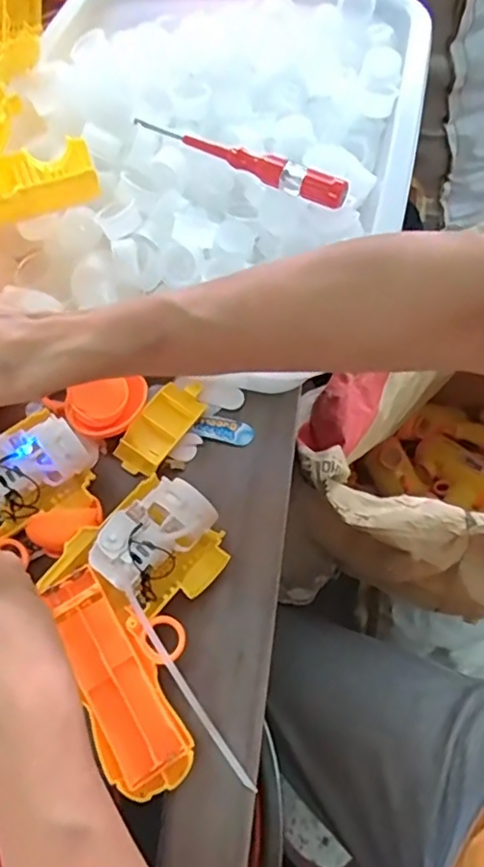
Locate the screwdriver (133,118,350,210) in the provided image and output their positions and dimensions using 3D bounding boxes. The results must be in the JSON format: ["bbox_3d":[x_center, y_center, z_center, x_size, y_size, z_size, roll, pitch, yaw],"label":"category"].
[{"bbox_3d":[-0.002,-0.182,0.406,0.151,0.012,0.015,28,67,17],"label":"screwdriver"}]

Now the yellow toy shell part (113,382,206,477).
[{"bbox_3d":[-0.052,-0.006,0.406,0.029,0.017,0.071,30,68,18],"label":"yellow toy shell part"}]

